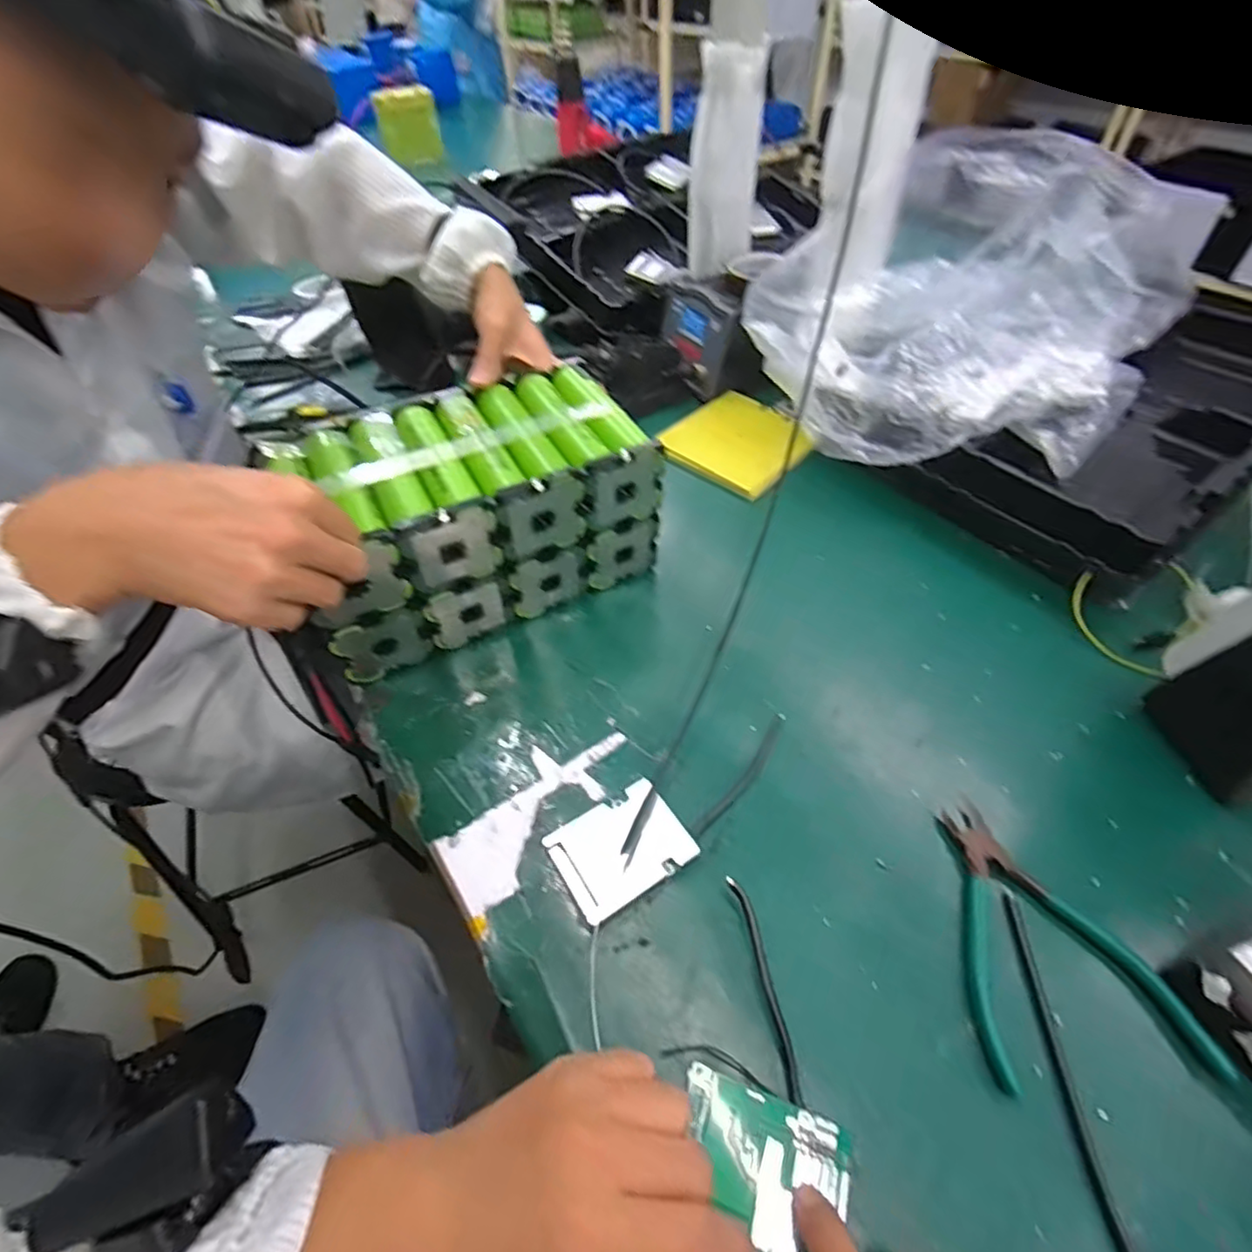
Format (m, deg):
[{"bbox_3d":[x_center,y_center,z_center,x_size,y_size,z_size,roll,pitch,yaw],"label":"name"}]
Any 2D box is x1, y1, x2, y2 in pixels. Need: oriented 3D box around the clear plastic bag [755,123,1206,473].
[{"bbox_3d":[0.286,-0.262,0.527,0.281,0.232,0.262,34,60,28],"label":"clear plastic bag"}]

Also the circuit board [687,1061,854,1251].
[{"bbox_3d":[0.064,0.255,0.286,0.077,0.008,0.058,17,49,11],"label":"circuit board"}]

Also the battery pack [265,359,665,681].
[{"bbox_3d":[-0.119,-0.088,0.504,0.254,0.153,0.134,-25,53,-17],"label":"battery pack"}]

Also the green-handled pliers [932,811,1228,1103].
[{"bbox_3d":[0.238,0.174,0.353,0.108,0.021,0.146,-6,50,-1],"label":"green-handled pliers"}]

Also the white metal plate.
[{"bbox_3d":[-0.003,0.140,0.389,0.080,0.006,0.062,-28,57,-20],"label":"white metal plate"}]

